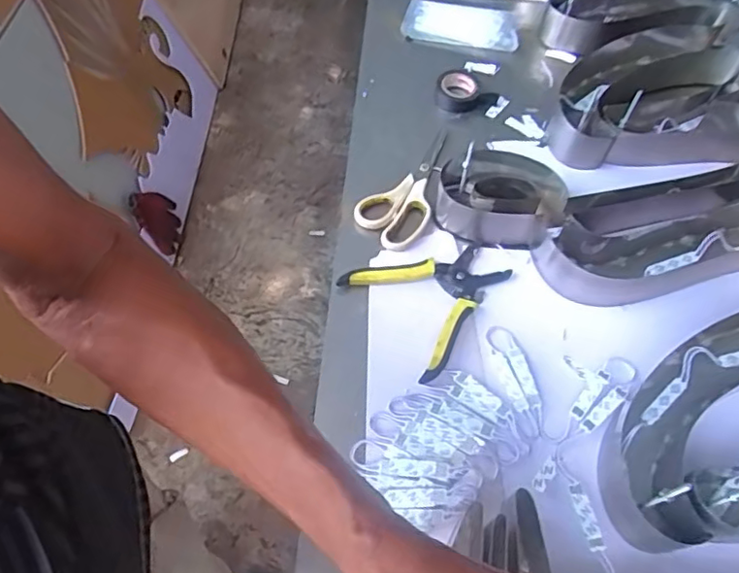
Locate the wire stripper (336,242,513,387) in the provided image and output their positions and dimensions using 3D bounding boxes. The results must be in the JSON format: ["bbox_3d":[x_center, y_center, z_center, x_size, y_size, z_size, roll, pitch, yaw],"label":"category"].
[{"bbox_3d":[0.060,0.003,0.596,0.145,0.014,0.134,-37,67,-24],"label":"wire stripper"}]

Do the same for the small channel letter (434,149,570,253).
[{"bbox_3d":[0.141,-0.100,0.645,0.135,0.049,0.115,18,58,7],"label":"small channel letter"}]

